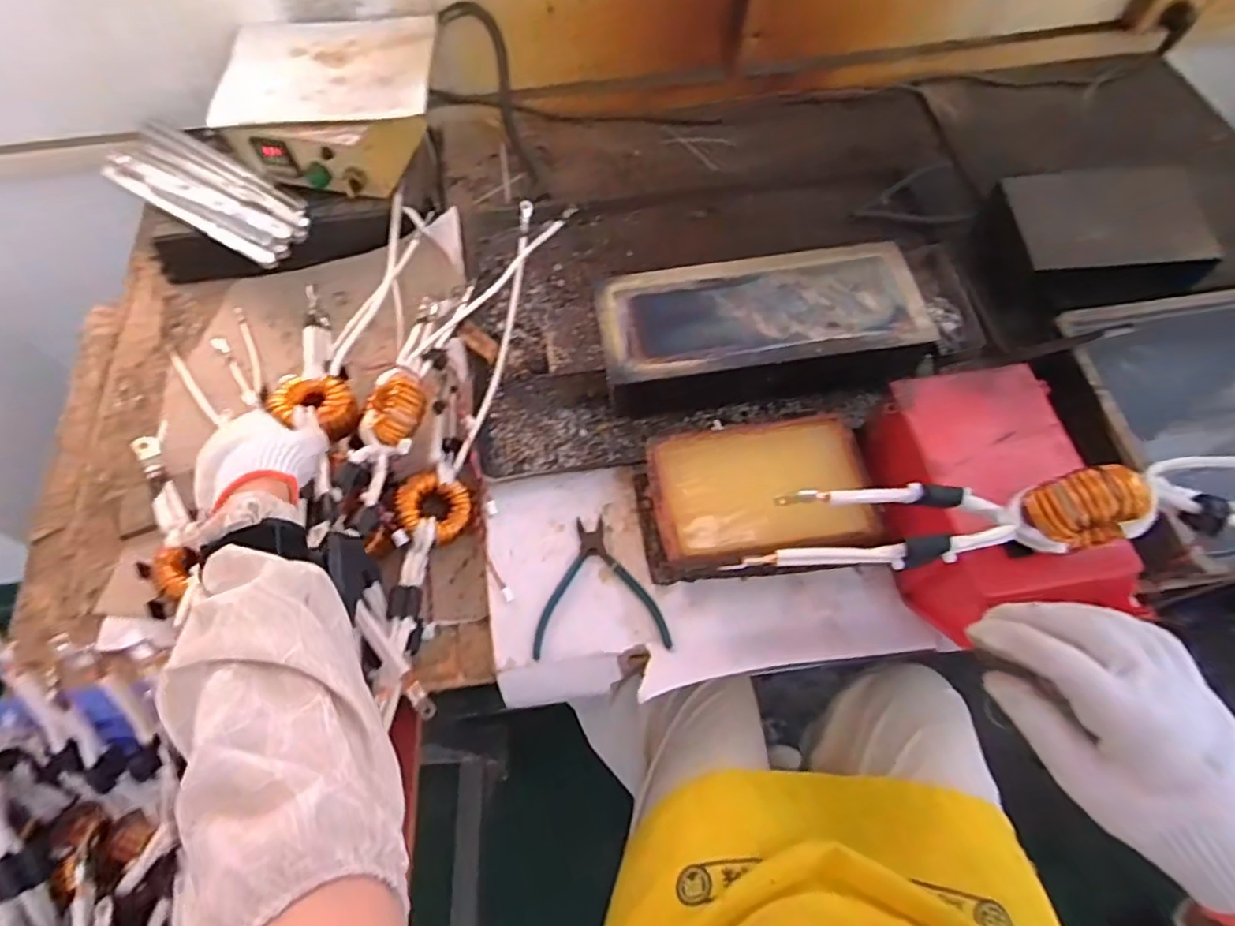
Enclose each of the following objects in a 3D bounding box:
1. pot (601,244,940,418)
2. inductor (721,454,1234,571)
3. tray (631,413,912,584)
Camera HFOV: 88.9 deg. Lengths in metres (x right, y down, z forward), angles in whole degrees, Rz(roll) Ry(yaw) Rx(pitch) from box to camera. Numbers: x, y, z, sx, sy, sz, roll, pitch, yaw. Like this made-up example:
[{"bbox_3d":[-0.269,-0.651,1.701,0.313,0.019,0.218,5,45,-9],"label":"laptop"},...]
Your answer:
[{"bbox_3d":[0.152,-0.145,0.698,0.339,0.097,0.148,-8,63,-3],"label":"pot"},{"bbox_3d":[0.364,0.031,0.433,0.543,0.080,0.064,-2,63,0],"label":"inductor"},{"bbox_3d":[0.127,0.039,0.604,0.203,0.068,0.146,-6,63,-2],"label":"tray"}]

